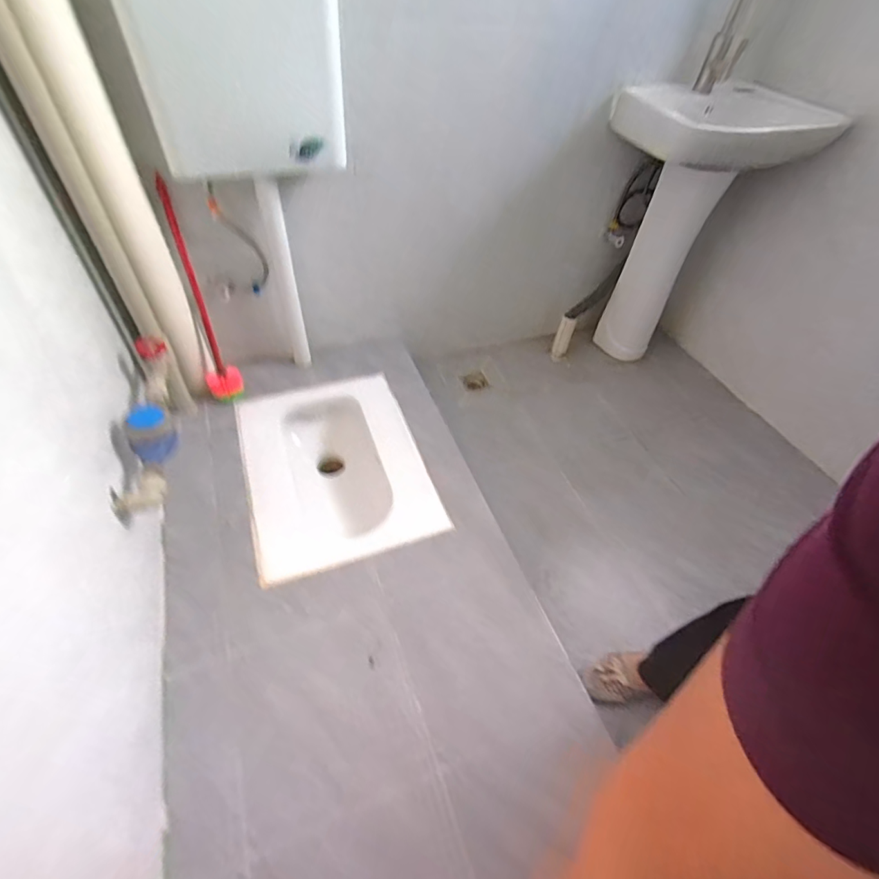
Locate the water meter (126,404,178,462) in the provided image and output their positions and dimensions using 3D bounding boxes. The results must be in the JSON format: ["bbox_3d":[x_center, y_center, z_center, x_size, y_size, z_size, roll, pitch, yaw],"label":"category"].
[{"bbox_3d":[-0.563,-0.012,0.913,0.084,0.072,0.106,-27,56,-25],"label":"water meter"}]

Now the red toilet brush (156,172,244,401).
[{"bbox_3d":[-0.617,-0.330,1.197,0.095,0.435,0.189,-20,54,-21],"label":"red toilet brush"}]

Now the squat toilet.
[{"bbox_3d":[-0.266,0.091,1.239,0.431,0.185,0.603,-14,52,-16],"label":"squat toilet"}]

